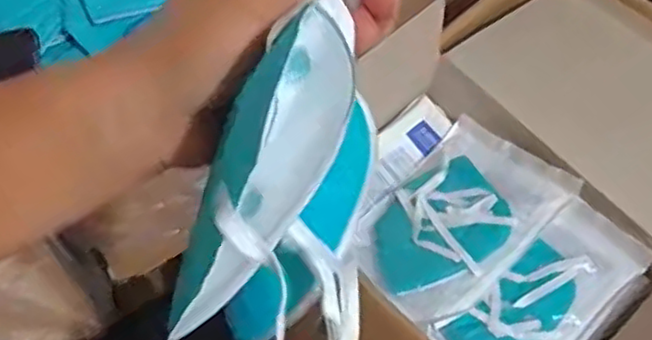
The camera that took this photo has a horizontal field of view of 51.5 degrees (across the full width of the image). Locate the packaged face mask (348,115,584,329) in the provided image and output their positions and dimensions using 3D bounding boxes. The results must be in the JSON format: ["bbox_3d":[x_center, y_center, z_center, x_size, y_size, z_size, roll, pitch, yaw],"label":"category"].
[{"bbox_3d":[0.107,0.041,0.571,0.177,0.015,0.124,-40,52,-20],"label":"packaged face mask"}]

